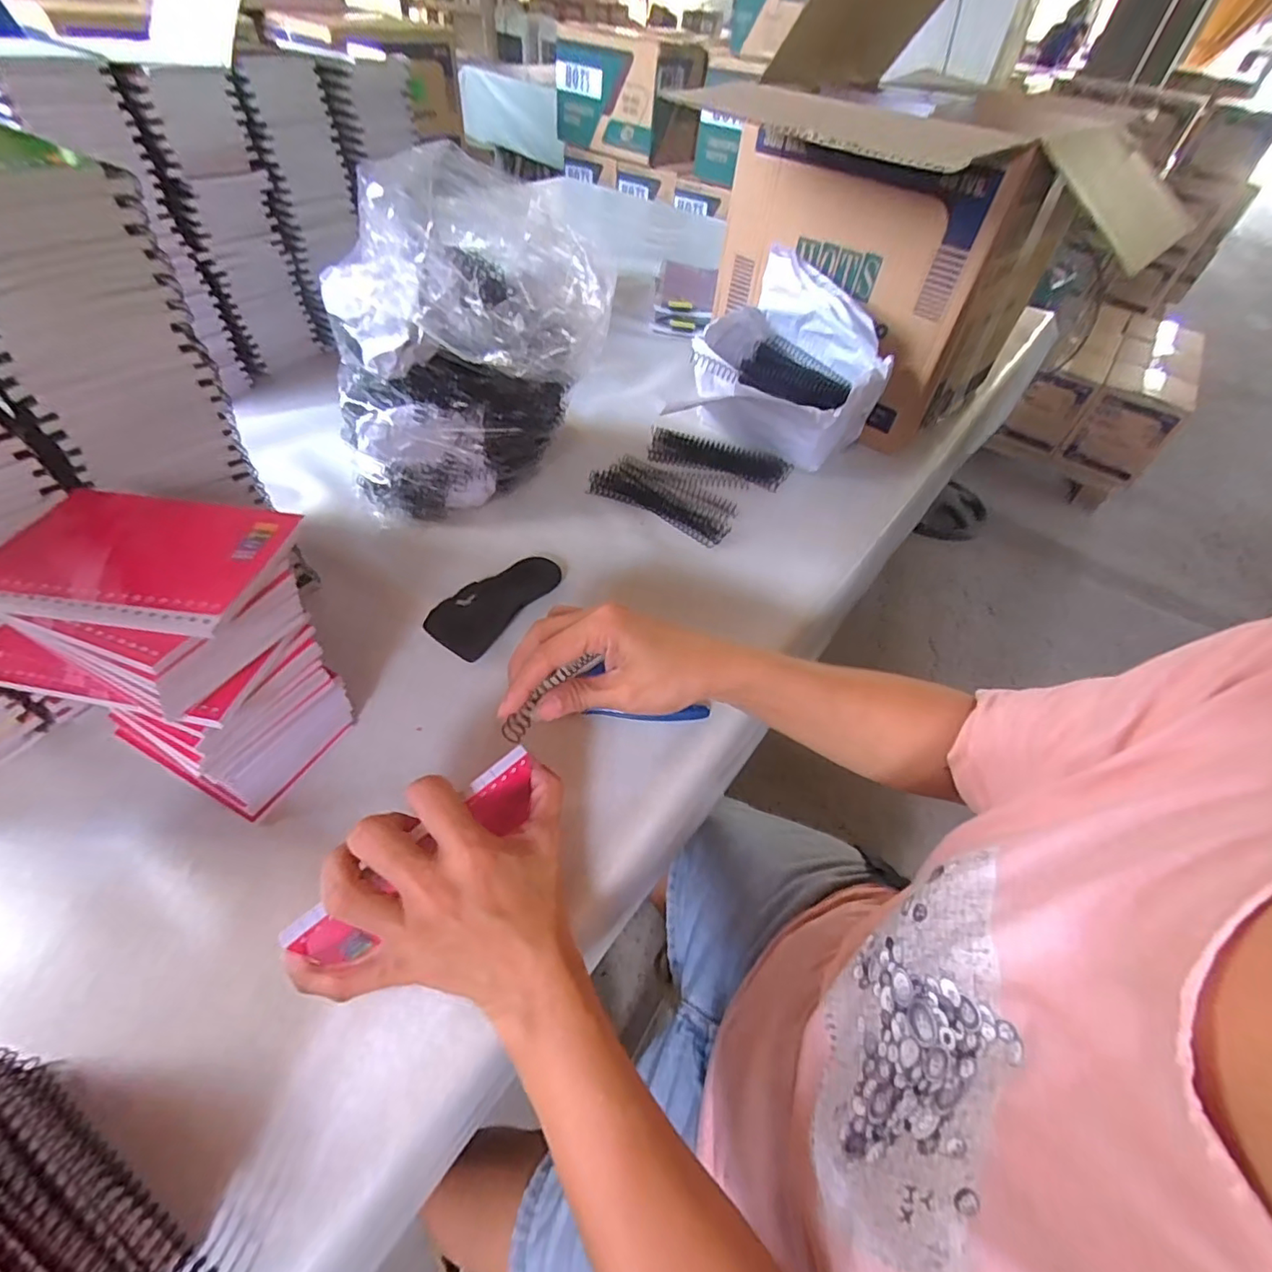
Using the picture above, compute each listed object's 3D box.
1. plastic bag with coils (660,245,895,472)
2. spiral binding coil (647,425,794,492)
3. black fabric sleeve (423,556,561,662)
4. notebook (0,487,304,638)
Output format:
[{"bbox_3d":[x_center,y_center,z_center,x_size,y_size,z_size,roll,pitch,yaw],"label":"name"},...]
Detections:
[{"bbox_3d":[0.167,-0.295,0.633,0.206,0.168,0.178,28,53,16],"label":"plastic bag with coils"},{"bbox_3d":[0.095,-0.205,0.642,0.160,0.018,0.057,15,51,6],"label":"spiral binding coil"},{"bbox_3d":[-0.119,-0.030,0.474,0.055,0.015,0.116,31,54,18],"label":"black fabric sleeve"},{"bbox_3d":[-0.260,-0.044,0.286,0.141,0.007,0.092,9,50,1],"label":"notebook"}]

